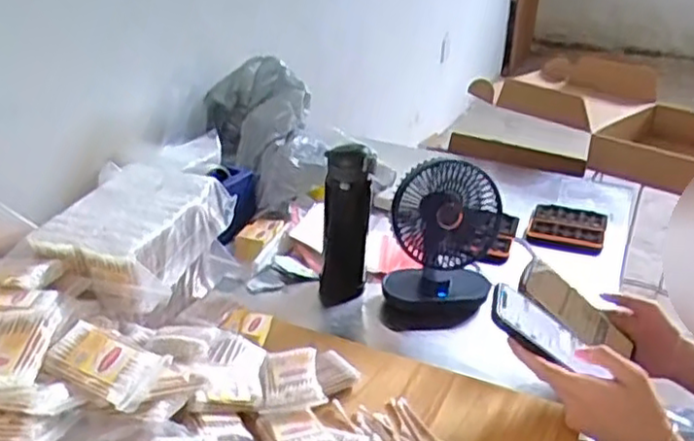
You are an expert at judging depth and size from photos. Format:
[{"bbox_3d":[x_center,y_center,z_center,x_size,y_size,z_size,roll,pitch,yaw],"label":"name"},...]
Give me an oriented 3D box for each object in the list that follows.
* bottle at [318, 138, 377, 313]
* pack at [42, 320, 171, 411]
[{"bbox_3d":[-0.002,0.008,0.970,0.064,0.237,0.067,-1,26,-6],"label":"bottle"},{"bbox_3d":[-0.198,0.116,0.568,0.083,0.021,0.060,27,40,8],"label":"pack"}]

